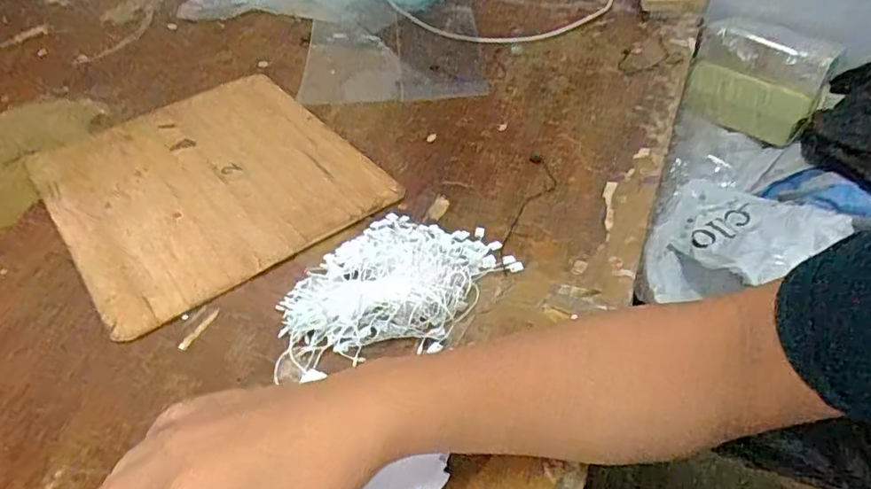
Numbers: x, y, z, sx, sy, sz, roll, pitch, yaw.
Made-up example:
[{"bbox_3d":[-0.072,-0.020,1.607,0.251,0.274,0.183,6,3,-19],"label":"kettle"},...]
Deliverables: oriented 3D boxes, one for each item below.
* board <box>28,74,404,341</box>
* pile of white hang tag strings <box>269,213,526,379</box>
[{"bbox_3d":[-0.208,-0.064,0.551,0.248,0.006,0.292,-30,49,-25],"label":"board"},{"bbox_3d":[-0.037,0.029,0.429,0.116,0.021,0.174,27,52,28],"label":"pile of white hang tag strings"}]

